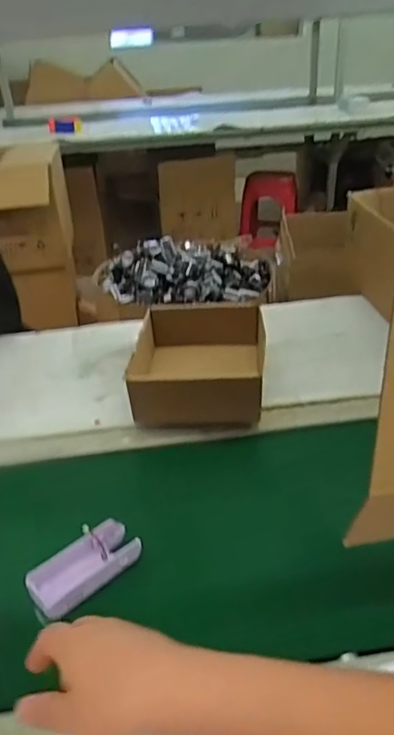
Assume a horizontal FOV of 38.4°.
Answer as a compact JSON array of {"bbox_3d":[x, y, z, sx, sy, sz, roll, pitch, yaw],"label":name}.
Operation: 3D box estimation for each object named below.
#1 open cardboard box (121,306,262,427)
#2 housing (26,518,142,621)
[{"bbox_3d":[0.003,-0.008,0.800,0.167,0.072,0.206,0,32,5],"label":"open cardboard box"},{"bbox_3d":[-0.110,0.195,0.556,0.109,0.020,0.052,-27,39,-34],"label":"housing"}]

